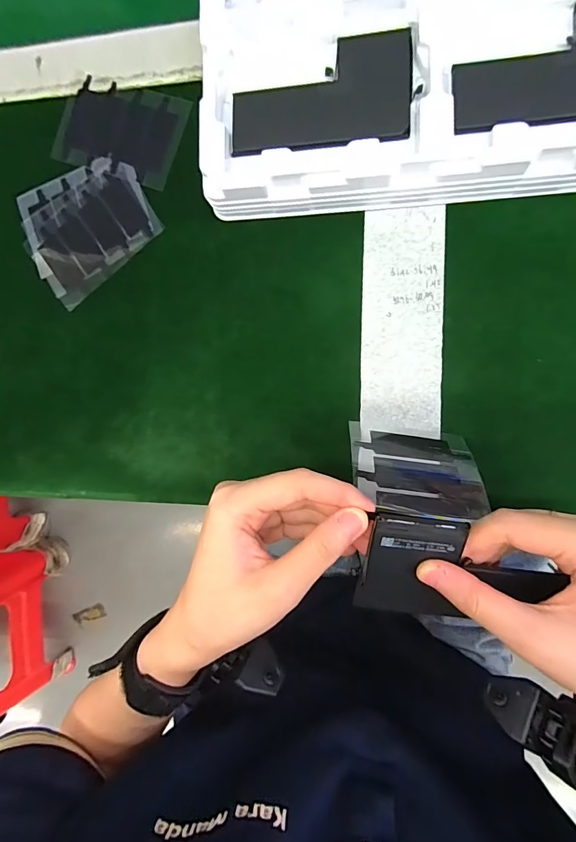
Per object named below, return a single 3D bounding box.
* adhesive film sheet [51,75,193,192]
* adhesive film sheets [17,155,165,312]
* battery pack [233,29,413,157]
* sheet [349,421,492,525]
[{"bbox_3d":[-0.121,-0.208,0.288,0.092,0.004,0.063,19,93,9],"label":"adhesive film sheet"},{"bbox_3d":[-0.146,-0.142,0.291,0.095,0.006,0.086,-31,85,8],"label":"adhesive film sheets"},{"bbox_3d":[0.019,-0.196,0.241,0.107,0.005,0.064,-2,90,9],"label":"battery pack"},{"bbox_3d":[0.064,0.024,0.202,0.063,0.053,0.005,7,135,-2],"label":"sheet"}]

